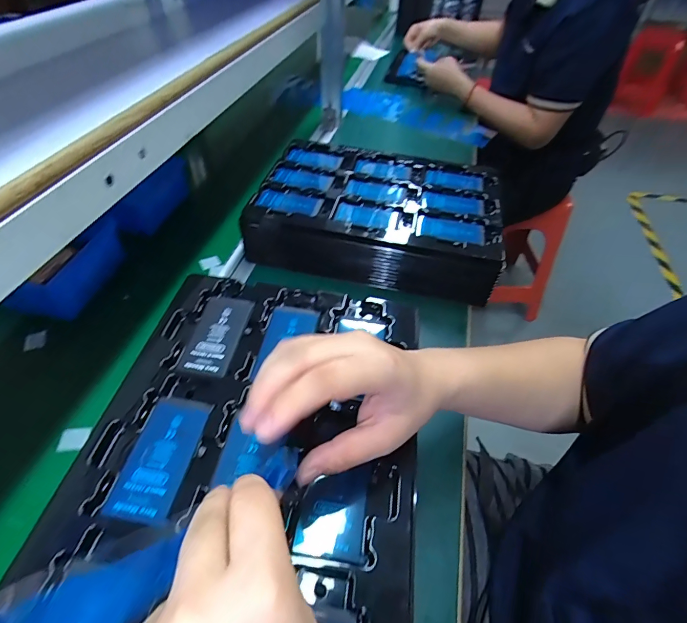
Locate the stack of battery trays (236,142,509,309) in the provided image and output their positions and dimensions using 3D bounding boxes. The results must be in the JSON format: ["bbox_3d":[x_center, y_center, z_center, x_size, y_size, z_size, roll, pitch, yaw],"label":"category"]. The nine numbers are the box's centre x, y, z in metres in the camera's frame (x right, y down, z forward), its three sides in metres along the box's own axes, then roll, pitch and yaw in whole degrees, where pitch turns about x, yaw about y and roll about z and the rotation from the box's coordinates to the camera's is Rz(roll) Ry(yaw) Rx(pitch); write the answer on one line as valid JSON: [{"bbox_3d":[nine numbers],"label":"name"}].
[{"bbox_3d":[0.050,-0.141,0.560,0.333,0.069,0.238,13,49,10],"label":"stack of battery trays"}]

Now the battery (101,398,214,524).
[{"bbox_3d":[-0.127,0.099,0.270,0.042,0.007,0.082,9,48,5],"label":"battery"}]

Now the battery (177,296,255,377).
[{"bbox_3d":[-0.111,0.019,0.339,0.043,0.009,0.083,8,48,5],"label":"battery"}]

